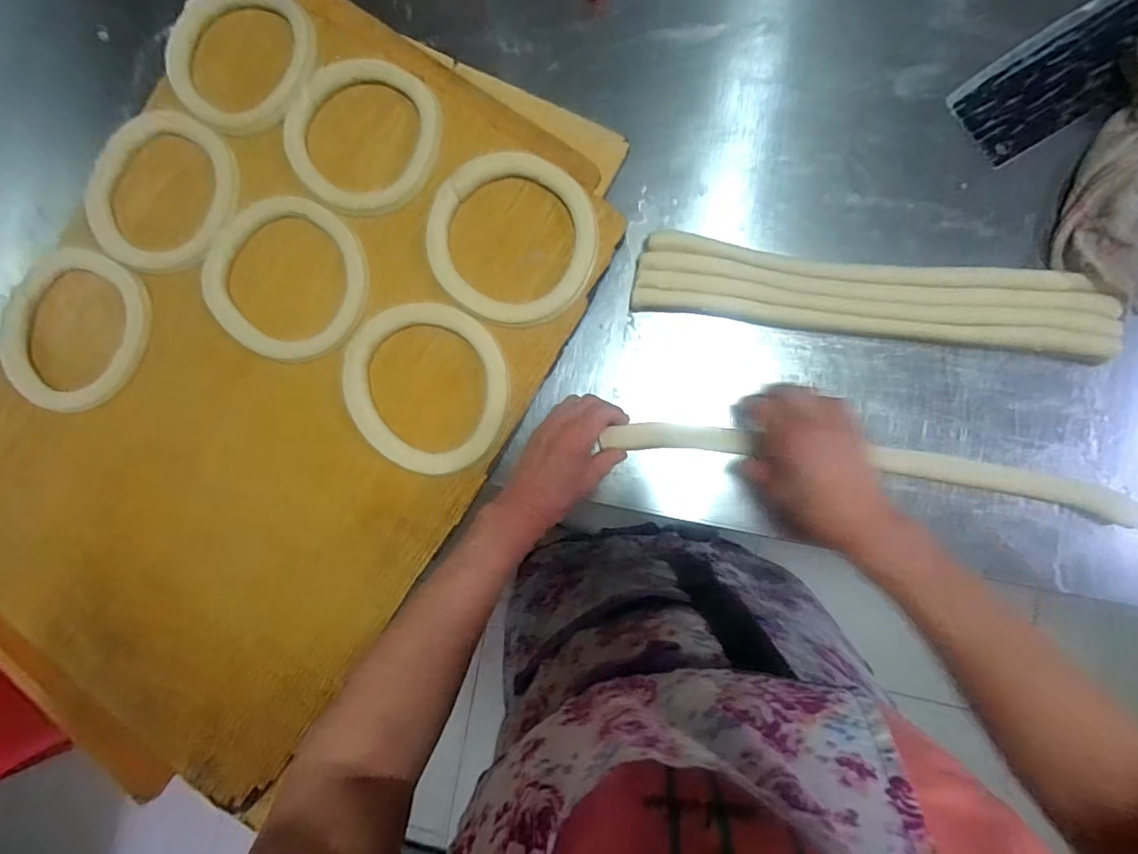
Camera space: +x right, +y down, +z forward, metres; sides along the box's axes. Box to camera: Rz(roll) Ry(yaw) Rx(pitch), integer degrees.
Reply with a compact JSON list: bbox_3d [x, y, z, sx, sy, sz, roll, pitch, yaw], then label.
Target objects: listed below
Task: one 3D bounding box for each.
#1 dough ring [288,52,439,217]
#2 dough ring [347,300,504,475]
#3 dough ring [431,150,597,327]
[{"bbox_3d":[-0.212,-0.294,0.541,0.153,0.017,0.150,0,88,7],"label":"dough ring"},{"bbox_3d":[-0.143,-0.041,0.521,0.165,0.017,0.155,0,88,7],"label":"dough ring"},{"bbox_3d":[-0.054,-0.177,0.513,0.158,0.023,0.153,0,88,7],"label":"dough ring"}]

